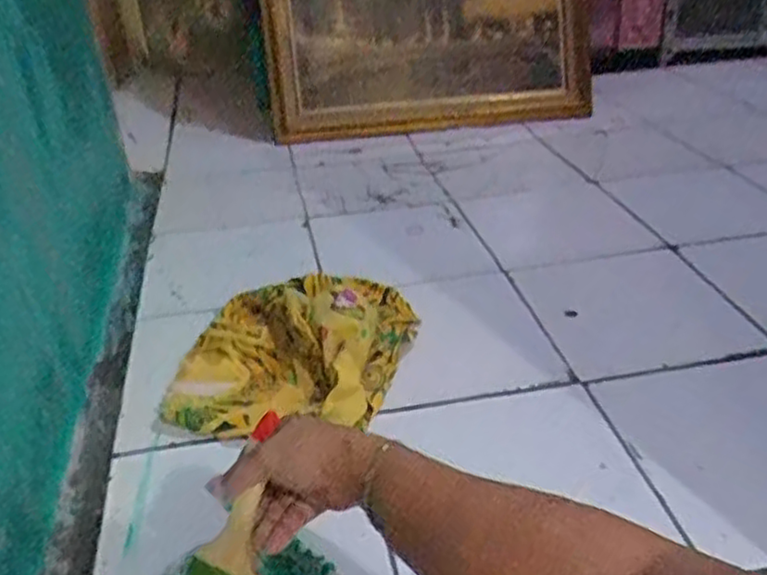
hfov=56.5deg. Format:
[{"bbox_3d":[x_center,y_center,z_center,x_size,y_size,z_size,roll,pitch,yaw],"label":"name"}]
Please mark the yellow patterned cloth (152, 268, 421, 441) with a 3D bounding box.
[{"bbox_3d":[-0.125,0.064,1.002,0.303,0.102,0.344,-2,32,10],"label":"yellow patterned cloth"}]

